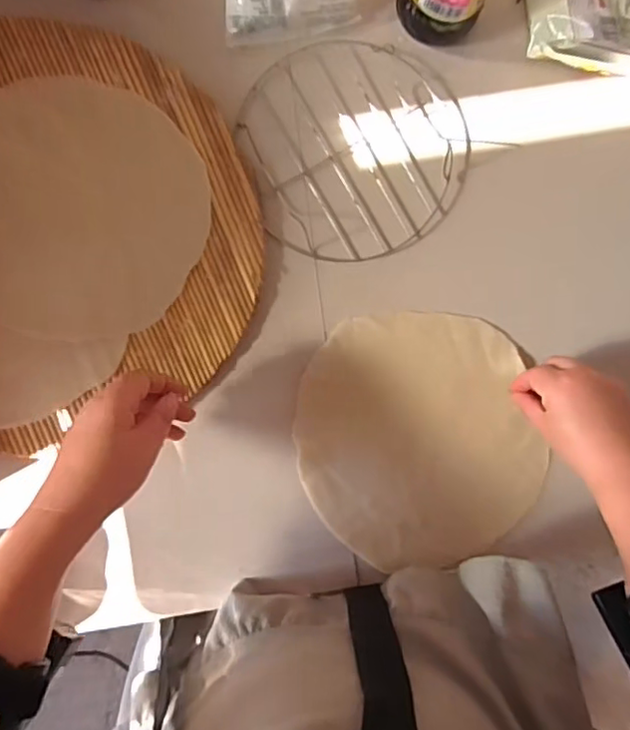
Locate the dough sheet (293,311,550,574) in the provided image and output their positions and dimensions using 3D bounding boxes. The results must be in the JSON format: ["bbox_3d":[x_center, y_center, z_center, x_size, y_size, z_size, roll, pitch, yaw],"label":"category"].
[{"bbox_3d":[0.090,0.064,0.521,0.199,0.010,0.215,-13,88,-2],"label":"dough sheet"}]

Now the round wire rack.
[{"bbox_3d":[0.037,-0.190,0.523,0.200,0.017,0.188,0,90,-4],"label":"round wire rack"}]

